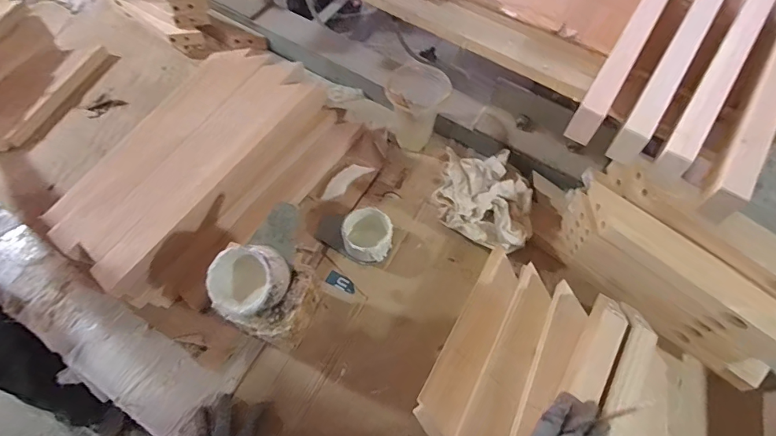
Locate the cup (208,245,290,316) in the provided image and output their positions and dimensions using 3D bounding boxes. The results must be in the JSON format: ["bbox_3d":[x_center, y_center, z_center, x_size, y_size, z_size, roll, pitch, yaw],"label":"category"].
[{"bbox_3d":[-0.178,0.082,0.558,0.095,0.071,0.084,-1,64,-1],"label":"cup"}]

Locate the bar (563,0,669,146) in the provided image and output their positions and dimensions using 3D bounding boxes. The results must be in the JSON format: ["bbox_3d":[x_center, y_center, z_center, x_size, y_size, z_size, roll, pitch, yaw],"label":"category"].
[{"bbox_3d":[0.332,-0.248,0.580,0.031,0.037,0.386,30,67,14],"label":"bar"}]

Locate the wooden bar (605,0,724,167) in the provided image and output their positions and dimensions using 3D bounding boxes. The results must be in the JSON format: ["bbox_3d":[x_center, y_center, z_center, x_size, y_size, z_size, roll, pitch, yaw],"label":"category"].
[{"bbox_3d":[0.385,-0.226,0.569,0.030,0.041,0.404,32,67,14],"label":"wooden bar"}]

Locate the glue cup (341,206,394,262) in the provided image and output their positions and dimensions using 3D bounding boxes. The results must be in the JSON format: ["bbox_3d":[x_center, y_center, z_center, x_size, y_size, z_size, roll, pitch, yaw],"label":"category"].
[{"bbox_3d":[-0.035,0.028,0.746,0.082,0.051,0.080,0,63,0],"label":"glue cup"}]

